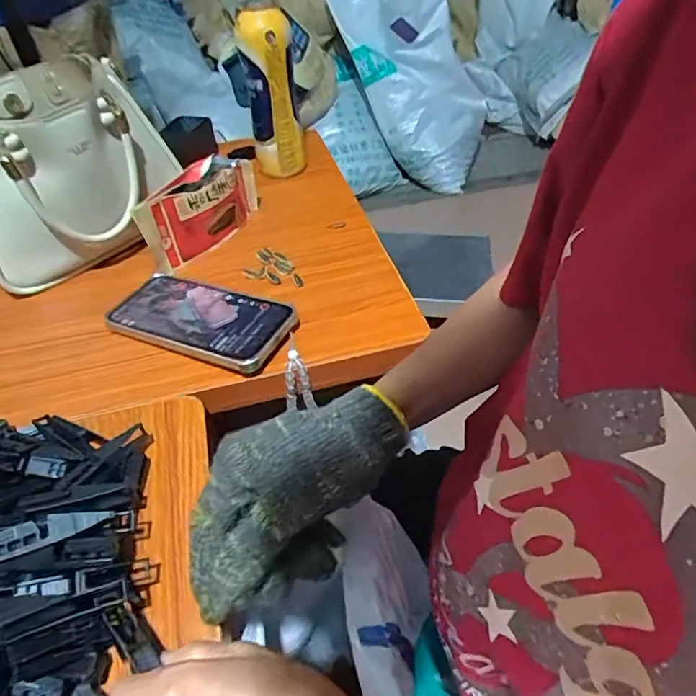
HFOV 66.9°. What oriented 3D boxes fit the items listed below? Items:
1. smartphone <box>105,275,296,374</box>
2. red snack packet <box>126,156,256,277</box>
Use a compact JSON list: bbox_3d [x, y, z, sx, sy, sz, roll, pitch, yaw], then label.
[{"bbox_3d":[-0.132,-0.027,0.478,0.163,0.010,0.082,16,49,22],"label":"smartphone"},{"bbox_3d":[-0.152,-0.150,0.567,0.035,0.083,0.160,17,48,20],"label":"red snack packet"}]

